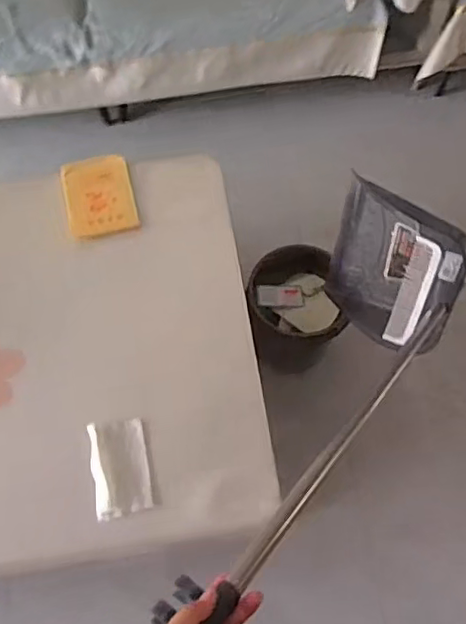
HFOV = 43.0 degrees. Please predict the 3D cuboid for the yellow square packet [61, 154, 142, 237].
[{"bbox_3d":[-0.280,-0.248,1.237,0.138,0.023,0.198,-15,65,-6],"label":"yellow square packet"}]

